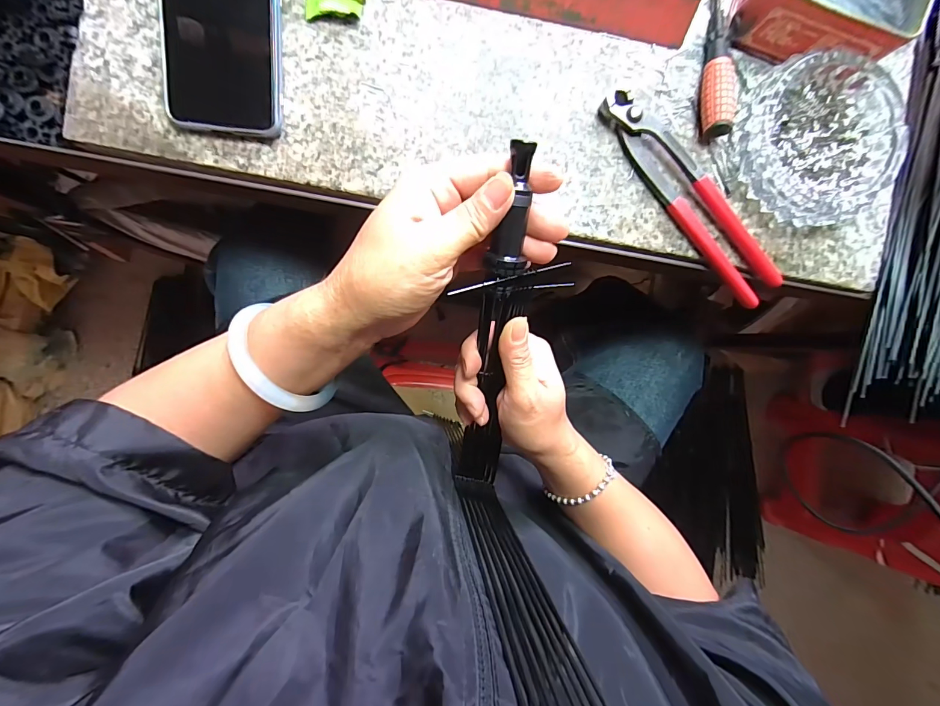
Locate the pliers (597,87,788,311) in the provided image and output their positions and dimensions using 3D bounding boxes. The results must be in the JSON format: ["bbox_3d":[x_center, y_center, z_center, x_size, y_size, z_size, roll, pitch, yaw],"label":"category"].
[{"bbox_3d":[0.179,-0.125,0.310,0.051,0.017,0.192,-38,93,-4],"label":"pliers"}]

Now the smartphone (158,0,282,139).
[{"bbox_3d":[-0.166,-0.233,0.264,0.075,0.011,0.157,5,100,-4],"label":"smartphone"}]

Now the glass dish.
[{"bbox_3d":[0.266,-0.160,0.304,0.113,0.031,0.116,0,90,-5],"label":"glass dish"}]

